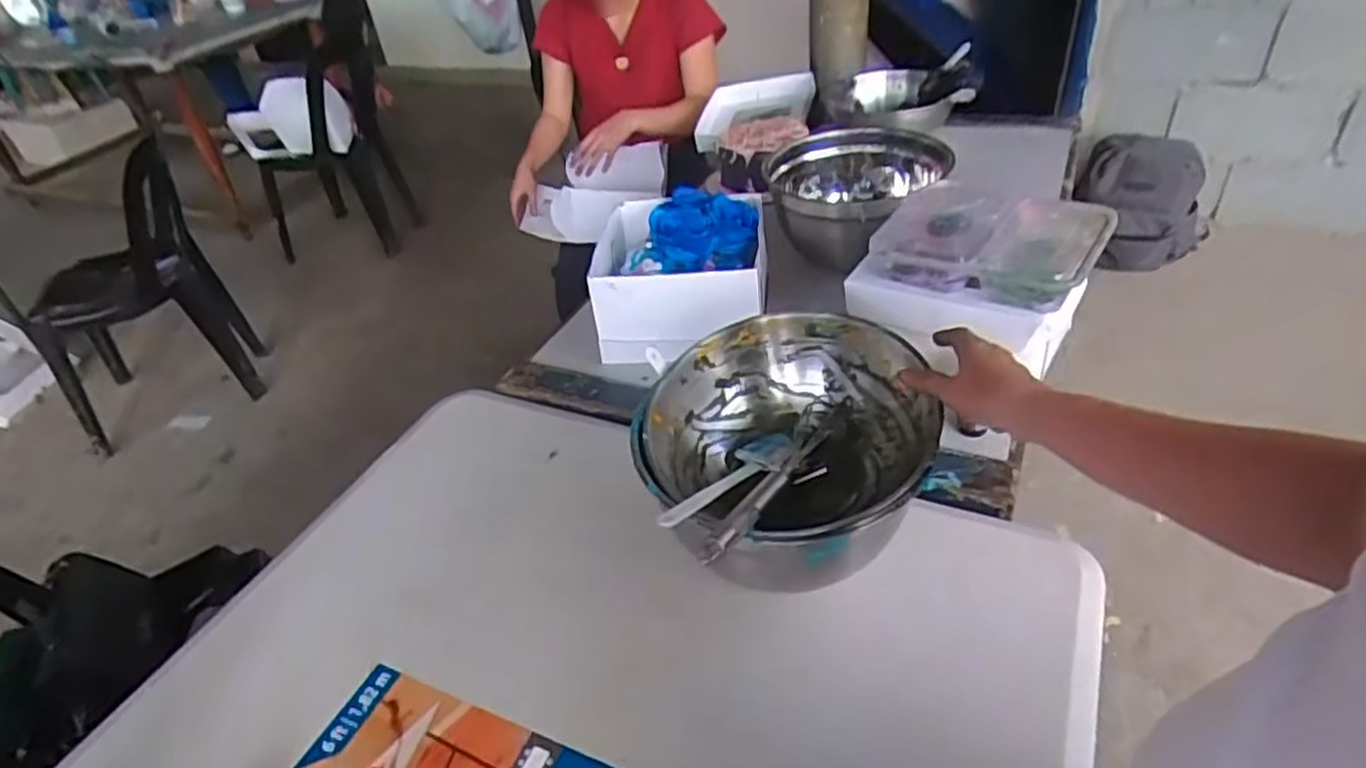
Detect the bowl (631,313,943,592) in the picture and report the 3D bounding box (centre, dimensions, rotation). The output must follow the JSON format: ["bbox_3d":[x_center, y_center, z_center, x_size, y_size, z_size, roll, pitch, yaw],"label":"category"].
[{"bbox_3d":[0.088,0.062,0.688,0.241,0.127,0.244,-4,38,3],"label":"bowl"}]

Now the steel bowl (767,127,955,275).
[{"bbox_3d":[0.237,-0.271,1.079,0.244,0.120,0.260,3,39,13],"label":"steel bowl"}]

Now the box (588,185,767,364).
[{"bbox_3d":[-0.003,-0.139,1.011,0.214,0.145,0.196,-1,38,8],"label":"box"}]

